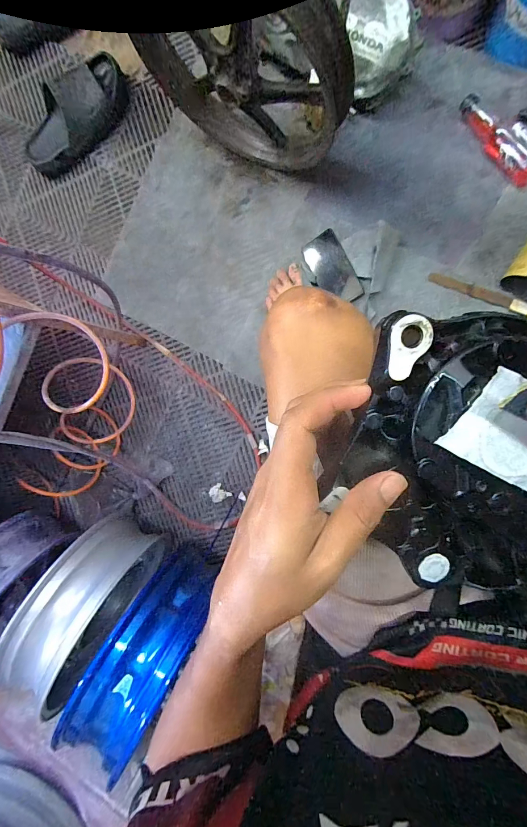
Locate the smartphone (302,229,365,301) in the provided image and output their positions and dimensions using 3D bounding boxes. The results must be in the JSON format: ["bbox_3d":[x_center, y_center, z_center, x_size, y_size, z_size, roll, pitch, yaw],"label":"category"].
[{"bbox_3d":[0.142,-0.302,0.722,0.073,0.013,0.163,-28,75,20],"label":"smartphone"}]

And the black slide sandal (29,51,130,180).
[{"bbox_3d":[-0.420,-0.661,0.775,0.286,0.083,0.112,-43,88,10],"label":"black slide sandal"}]

